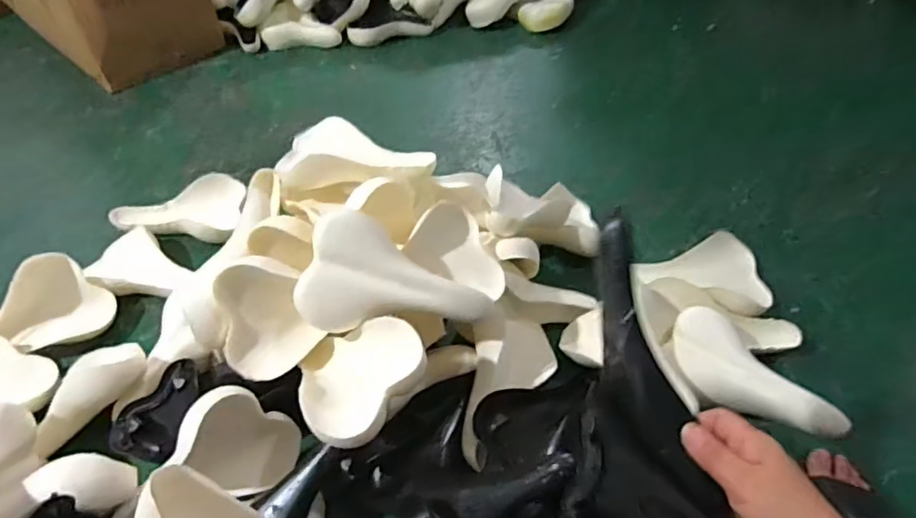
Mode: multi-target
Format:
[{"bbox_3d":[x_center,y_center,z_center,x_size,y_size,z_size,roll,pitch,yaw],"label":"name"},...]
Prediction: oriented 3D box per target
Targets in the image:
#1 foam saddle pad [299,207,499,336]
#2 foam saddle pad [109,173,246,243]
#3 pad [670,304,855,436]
[{"bbox_3d":[-0.094,0.052,0.762,0.250,0.065,0.152,31,81,-8],"label":"foam saddle pad"},{"bbox_3d":[-0.577,-0.114,1.184,0.253,0.054,0.185,-7,47,-6],"label":"foam saddle pad"},{"bbox_3d":[0.419,0.171,0.817,0.100,0.063,0.253,-29,52,-24],"label":"pad"}]

